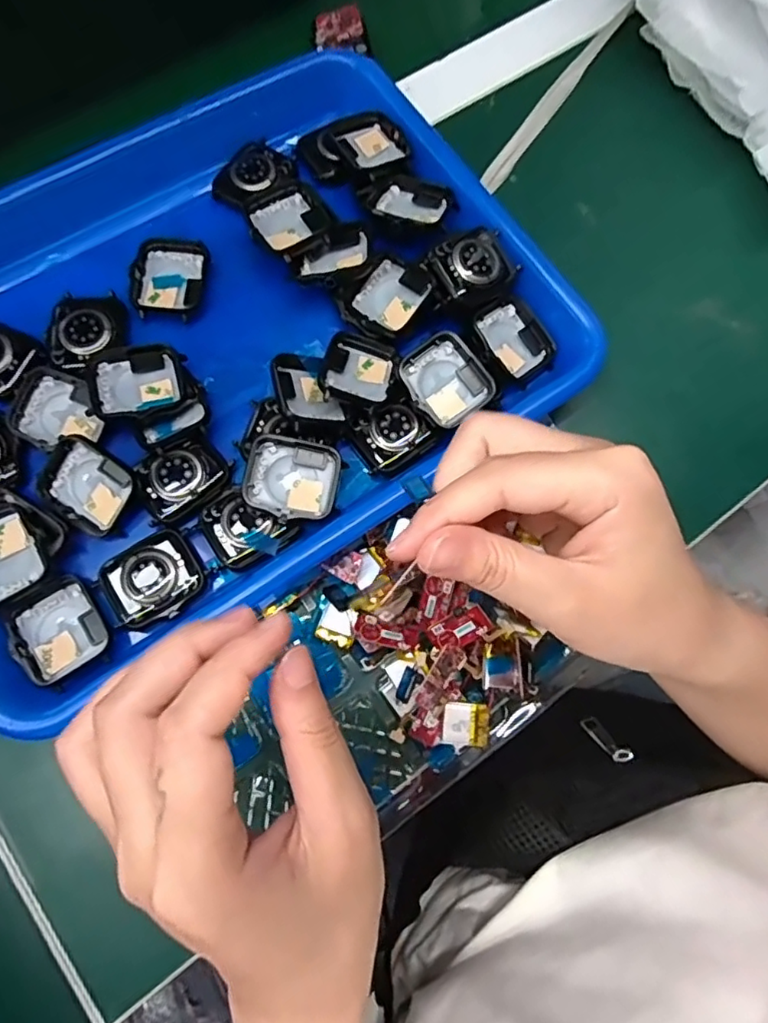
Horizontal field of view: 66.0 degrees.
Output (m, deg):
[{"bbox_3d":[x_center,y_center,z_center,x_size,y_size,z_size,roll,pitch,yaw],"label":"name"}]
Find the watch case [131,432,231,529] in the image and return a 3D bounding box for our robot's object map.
[{"bbox_3d":[-0.096,-0.017,0.278,0.041,0.007,0.032,-28,77,-10],"label":"watch case"}]

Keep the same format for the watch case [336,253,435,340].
[{"bbox_3d":[0.001,-0.111,0.301,0.042,0.012,0.042,38,91,16],"label":"watch case"}]

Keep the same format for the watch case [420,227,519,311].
[{"bbox_3d":[0.044,-0.122,0.301,0.047,0.015,0.032,-31,77,-10],"label":"watch case"}]

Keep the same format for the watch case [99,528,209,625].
[{"bbox_3d":[-0.106,0.030,0.267,0.041,0.005,0.038,-31,77,-10],"label":"watch case"}]

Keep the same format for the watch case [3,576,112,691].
[{"bbox_3d":[-0.143,0.052,0.261,0.036,0.016,0.042,-33,78,-11],"label":"watch case"}]

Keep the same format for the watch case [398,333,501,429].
[{"bbox_3d":[0.031,-0.065,0.293,0.040,0.011,0.040,-33,90,-7],"label":"watch case"}]

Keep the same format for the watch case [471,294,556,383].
[{"bbox_3d":[0.067,-0.090,0.308,0.036,0.014,0.042,-35,94,-11],"label":"watch case"}]

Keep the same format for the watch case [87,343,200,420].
[{"bbox_3d":[-0.116,-0.061,0.286,0.047,0.012,0.034,-22,76,-8],"label":"watch case"}]

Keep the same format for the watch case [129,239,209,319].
[{"bbox_3d":[-0.112,-0.122,0.309,0.036,0.008,0.043,4,74,-1],"label":"watch case"}]

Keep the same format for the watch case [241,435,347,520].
[{"bbox_3d":[-0.042,-0.015,0.277,0.043,0.014,0.037,3,74,-1],"label":"watch case"}]

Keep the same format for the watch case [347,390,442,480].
[{"bbox_3d":[0.004,-0.039,0.287,0.037,0.013,0.034,-29,77,-10],"label":"watch case"}]

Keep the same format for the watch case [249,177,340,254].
[{"bbox_3d":[-0.047,-0.153,0.312,0.043,0.017,0.040,-30,77,-10],"label":"watch case"}]

